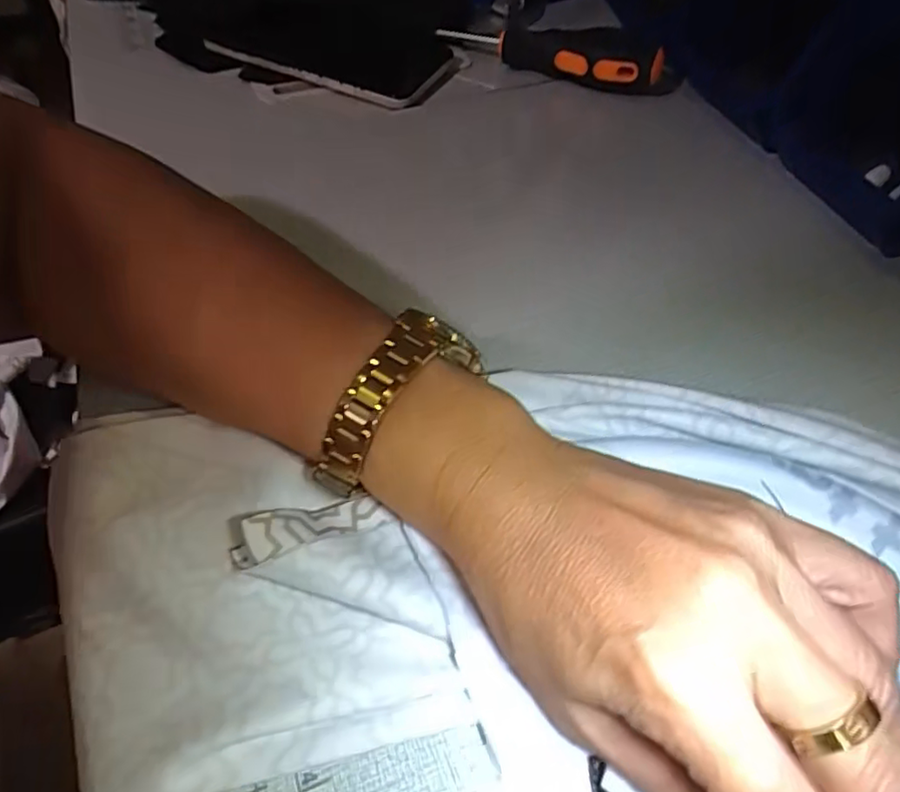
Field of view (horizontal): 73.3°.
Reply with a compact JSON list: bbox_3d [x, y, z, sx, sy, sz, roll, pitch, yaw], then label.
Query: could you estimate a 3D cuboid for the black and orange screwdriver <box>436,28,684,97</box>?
[{"bbox_3d":[0.071,-0.230,0.405,0.164,0.034,0.034,16,54,12],"label":"black and orange screwdriver"}]

